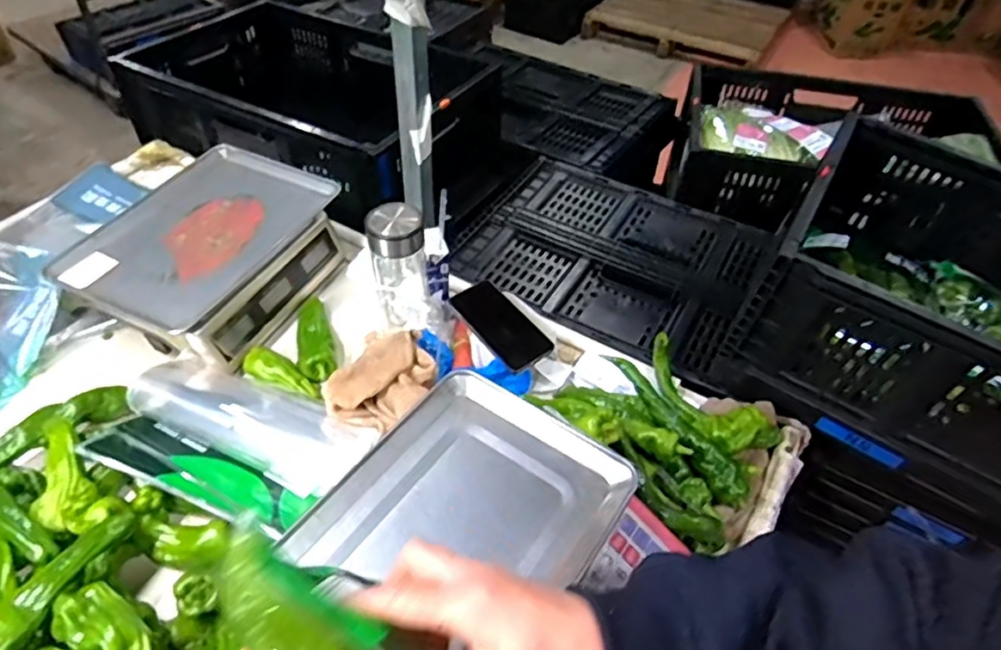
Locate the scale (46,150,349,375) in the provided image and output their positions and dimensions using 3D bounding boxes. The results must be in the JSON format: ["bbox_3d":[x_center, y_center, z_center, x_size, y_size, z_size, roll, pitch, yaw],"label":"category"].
[{"bbox_3d":[-0.415,-0.099,0.905,0.284,0.124,0.327,16,48,12],"label":"scale"}]

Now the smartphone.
[{"bbox_3d":[0.003,-0.001,0.808,0.075,0.014,0.130,-32,68,-33],"label":"smartphone"}]

